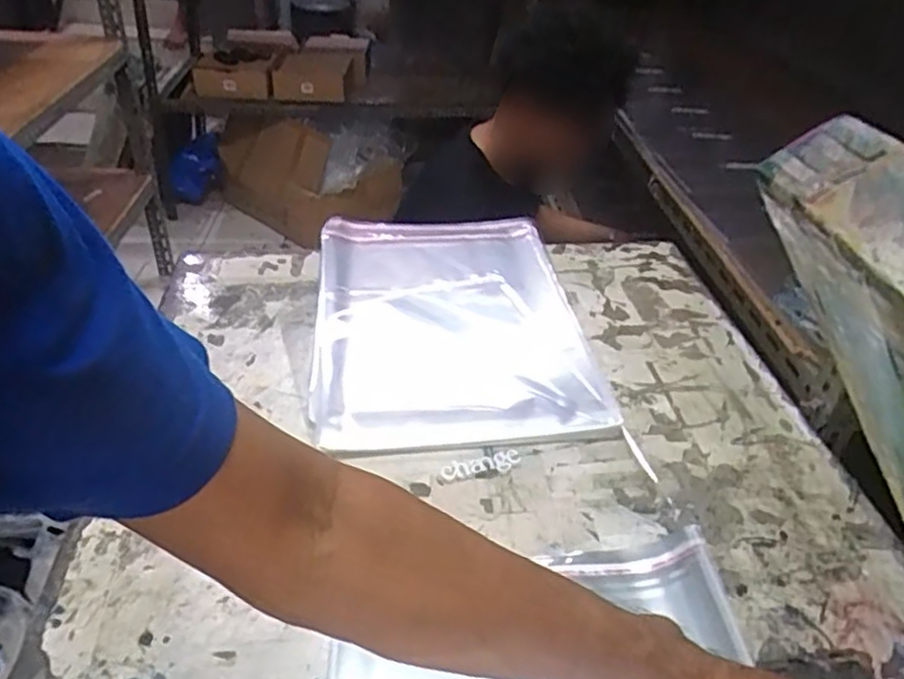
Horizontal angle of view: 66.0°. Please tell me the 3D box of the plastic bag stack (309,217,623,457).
[{"bbox_3d":[-0.007,-0.035,0.857,0.311,0.030,0.433,-3,37,-6],"label":"plastic bag stack"}]

